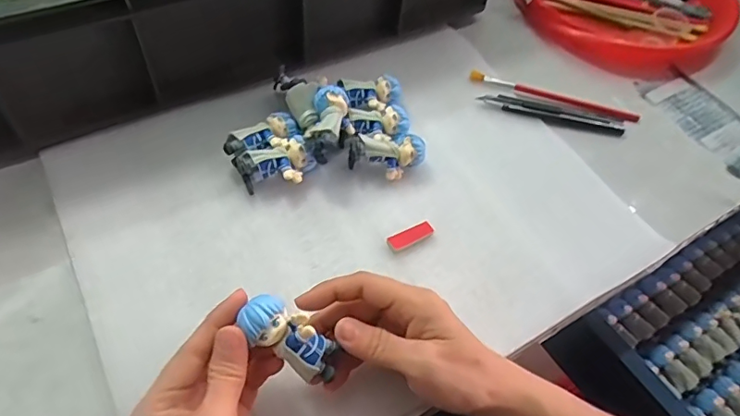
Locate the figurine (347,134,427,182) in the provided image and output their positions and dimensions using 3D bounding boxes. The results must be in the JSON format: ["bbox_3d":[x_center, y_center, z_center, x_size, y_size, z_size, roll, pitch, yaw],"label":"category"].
[{"bbox_3d":[0.014,-0.043,0.422,0.061,0.032,0.031,5,54,-2],"label":"figurine"}]

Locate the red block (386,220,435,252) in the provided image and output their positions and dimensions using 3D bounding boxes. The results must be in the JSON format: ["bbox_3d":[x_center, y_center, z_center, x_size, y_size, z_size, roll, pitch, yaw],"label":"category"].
[{"bbox_3d":[0.031,0.021,0.396,0.040,0.005,0.015,-27,61,-22],"label":"red block"}]

